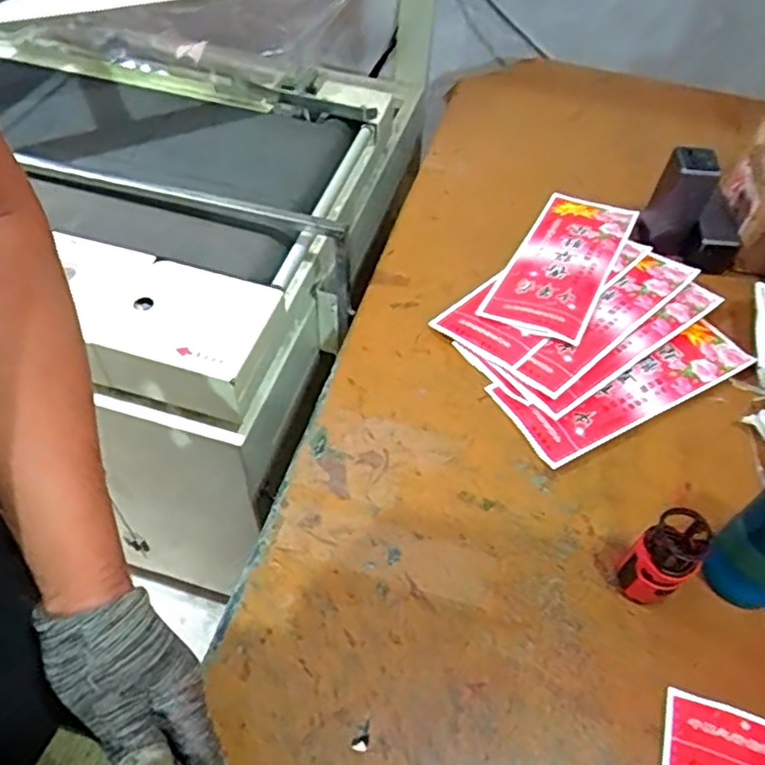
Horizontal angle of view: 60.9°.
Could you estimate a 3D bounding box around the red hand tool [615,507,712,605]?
[{"bbox_3d":[0.234,0.149,0.544,0.047,0.097,0.046,36,60,24],"label":"red hand tool"}]

